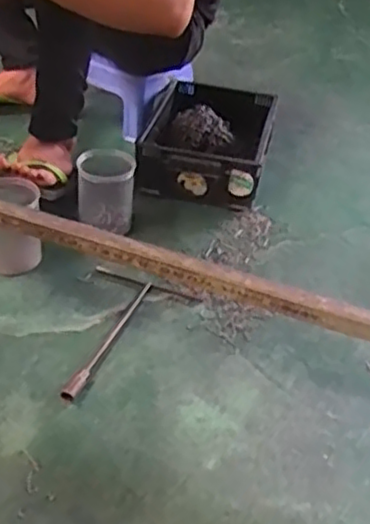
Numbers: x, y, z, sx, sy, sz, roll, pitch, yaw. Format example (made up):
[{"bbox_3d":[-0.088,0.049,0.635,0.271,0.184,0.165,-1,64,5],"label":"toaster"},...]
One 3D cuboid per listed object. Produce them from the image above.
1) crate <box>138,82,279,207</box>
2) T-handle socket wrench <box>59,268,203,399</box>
[{"bbox_3d":[0.053,-0.285,1.559,0.279,0.106,0.449,11,36,6],"label":"crate"},{"bbox_3d":[-0.116,0.102,1.046,0.182,0.017,0.285,18,37,15],"label":"T-handle socket wrench"}]

